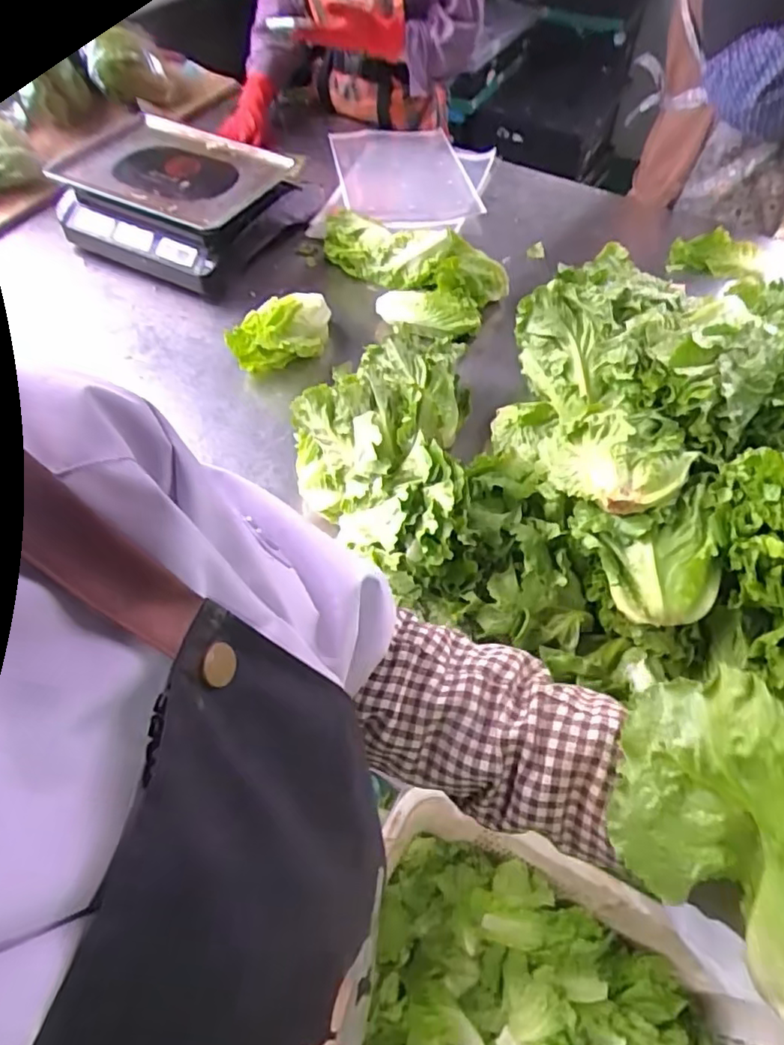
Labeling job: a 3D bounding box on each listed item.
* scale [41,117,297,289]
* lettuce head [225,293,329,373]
[{"bbox_3d":[-0.353,-0.502,0.939,0.316,0.123,0.210,23,58,14],"label":"scale"},{"bbox_3d":[-0.146,-0.260,0.847,0.150,0.079,0.077,-29,61,-20],"label":"lettuce head"}]

